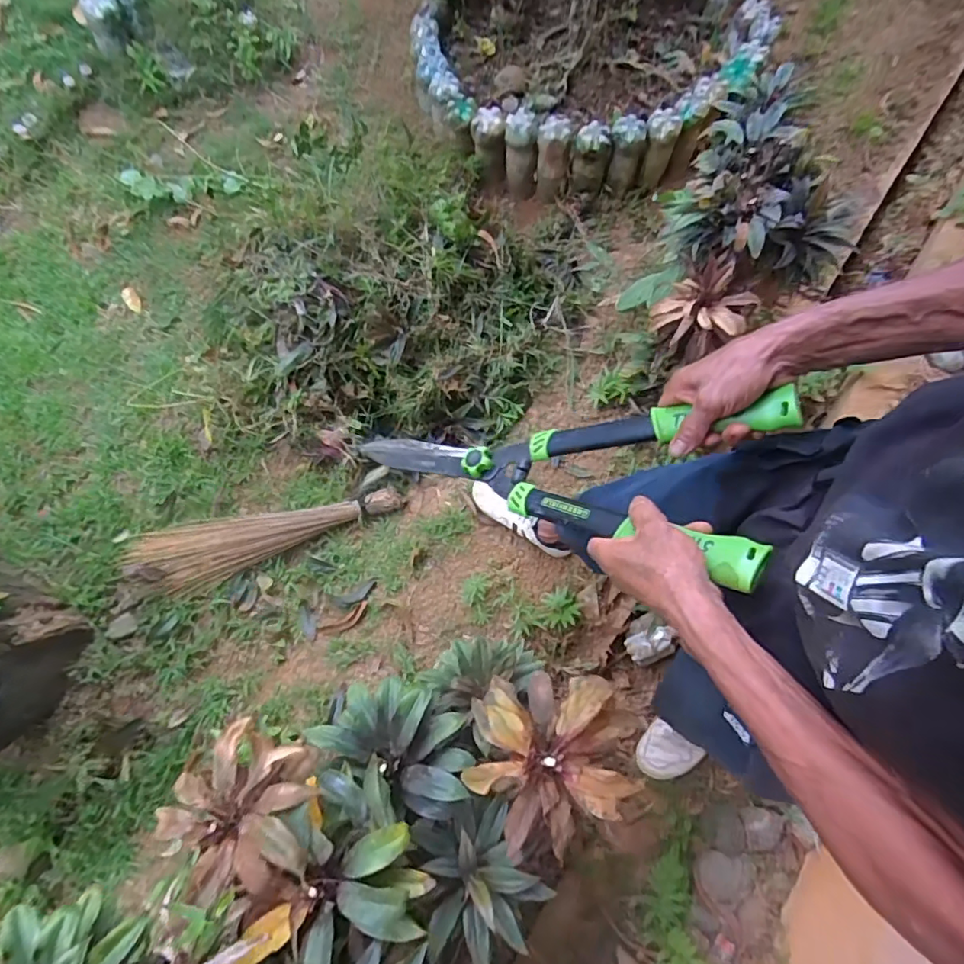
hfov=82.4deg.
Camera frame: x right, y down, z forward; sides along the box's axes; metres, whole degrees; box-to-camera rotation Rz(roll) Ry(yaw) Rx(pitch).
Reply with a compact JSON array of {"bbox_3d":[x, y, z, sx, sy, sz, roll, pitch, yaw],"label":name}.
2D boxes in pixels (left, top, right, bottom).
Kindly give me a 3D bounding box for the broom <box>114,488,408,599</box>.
[{"bbox_3d":[-0.501,0.132,1.259,0.645,0.066,0.148,-12,70,-1],"label":"broom"}]

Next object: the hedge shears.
[{"bbox_3d":[0.050,-0.022,0.604,0.505,0.031,0.164,9,66,43],"label":"hedge shears"}]

